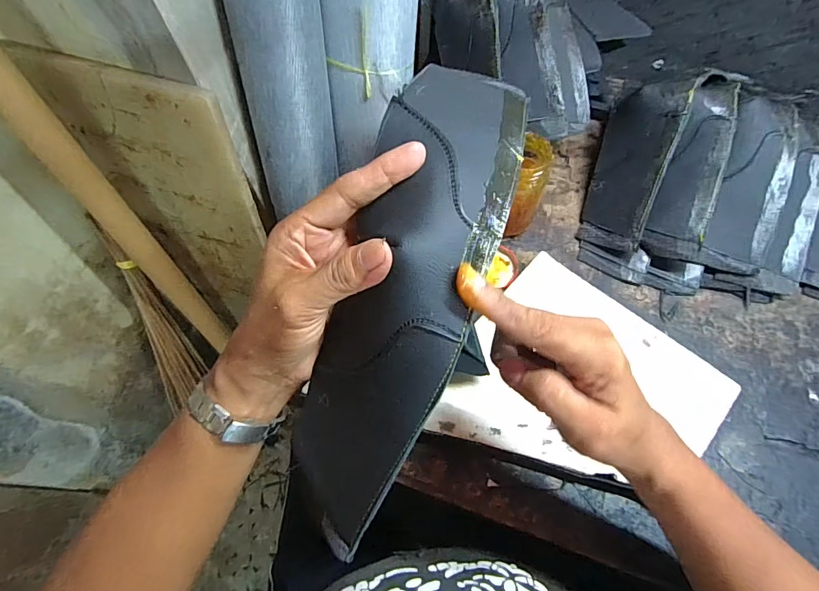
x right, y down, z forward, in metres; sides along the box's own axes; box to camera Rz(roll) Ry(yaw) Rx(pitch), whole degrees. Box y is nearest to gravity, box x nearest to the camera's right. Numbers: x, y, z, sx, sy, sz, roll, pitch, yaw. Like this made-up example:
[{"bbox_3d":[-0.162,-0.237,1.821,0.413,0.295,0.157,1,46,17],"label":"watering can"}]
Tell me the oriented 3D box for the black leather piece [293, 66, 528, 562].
[{"bbox_3d":[0.003,-0.005,0.238,0.085,0.085,0.293,19,88,12],"label":"black leather piece"}]

